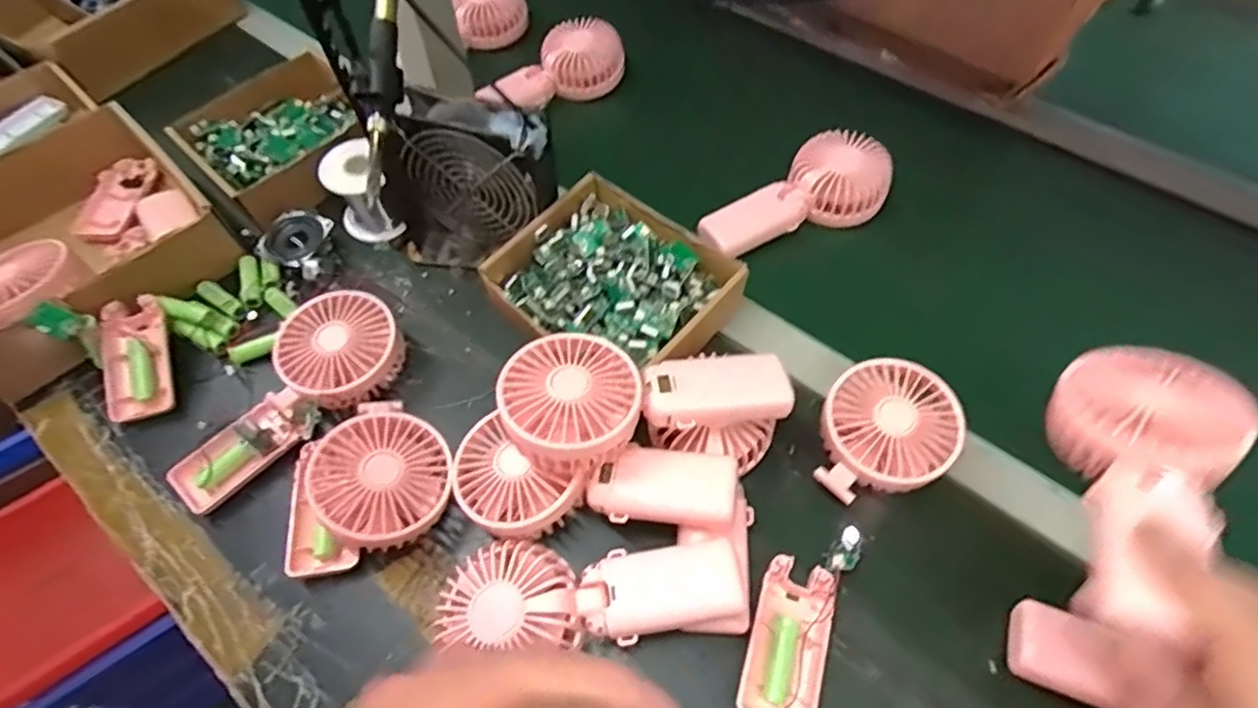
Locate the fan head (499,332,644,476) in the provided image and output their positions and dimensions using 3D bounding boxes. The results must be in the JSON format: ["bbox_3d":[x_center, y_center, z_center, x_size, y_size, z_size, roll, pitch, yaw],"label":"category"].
[{"bbox_3d":[-0.037,0.032,0.409,0.086,0.052,0.086,-1,59,1],"label":"fan head"}]

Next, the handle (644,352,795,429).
[{"bbox_3d":[0.058,0.027,0.420,0.095,0.033,0.042,-10,59,-5],"label":"handle"}]

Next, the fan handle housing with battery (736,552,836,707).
[{"bbox_3d":[0.099,0.180,0.394,0.045,0.020,0.096,16,60,10],"label":"fan handle housing with battery"}]

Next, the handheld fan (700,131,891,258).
[{"bbox_3d":[0.152,-0.138,0.561,0.169,0.050,0.087,-36,64,-19],"label":"handheld fan"}]

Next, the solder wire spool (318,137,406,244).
[{"bbox_3d":[-0.239,-0.144,0.566,0.054,0.074,0.062,-26,61,-14],"label":"solder wire spool"}]

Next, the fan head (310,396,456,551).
[{"bbox_3d":[-0.167,0.085,0.425,0.093,0.040,0.093,10,56,-15],"label":"fan head"}]

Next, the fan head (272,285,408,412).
[{"bbox_3d":[-0.223,-0.005,0.485,0.084,0.038,0.083,-1,59,1],"label":"fan head"}]

